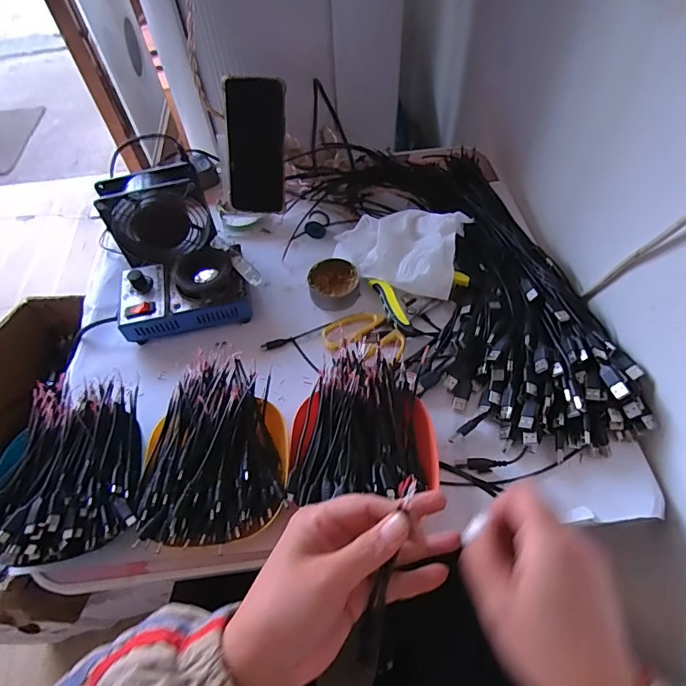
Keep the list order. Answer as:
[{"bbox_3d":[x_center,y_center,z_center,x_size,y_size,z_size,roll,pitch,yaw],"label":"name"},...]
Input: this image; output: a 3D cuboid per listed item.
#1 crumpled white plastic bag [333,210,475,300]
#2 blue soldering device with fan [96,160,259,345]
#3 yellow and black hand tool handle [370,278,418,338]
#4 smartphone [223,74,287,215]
[{"bbox_3d":[0.068,-0.127,0.563,0.152,0.045,0.106,17,59,14],"label":"crumpled white plastic bag"},{"bbox_3d":[-0.201,-0.116,0.560,0.151,0.112,0.185,-14,57,-6],"label":"blue soldering device with fan"},{"bbox_3d":[0.059,-0.043,0.543,0.022,0.023,0.092,-21,58,-10],"label":"yellow and black hand tool handle"},{"bbox_3d":[-0.118,-0.261,0.611,0.079,0.165,0.011,7,28,4],"label":"smartphone"}]

